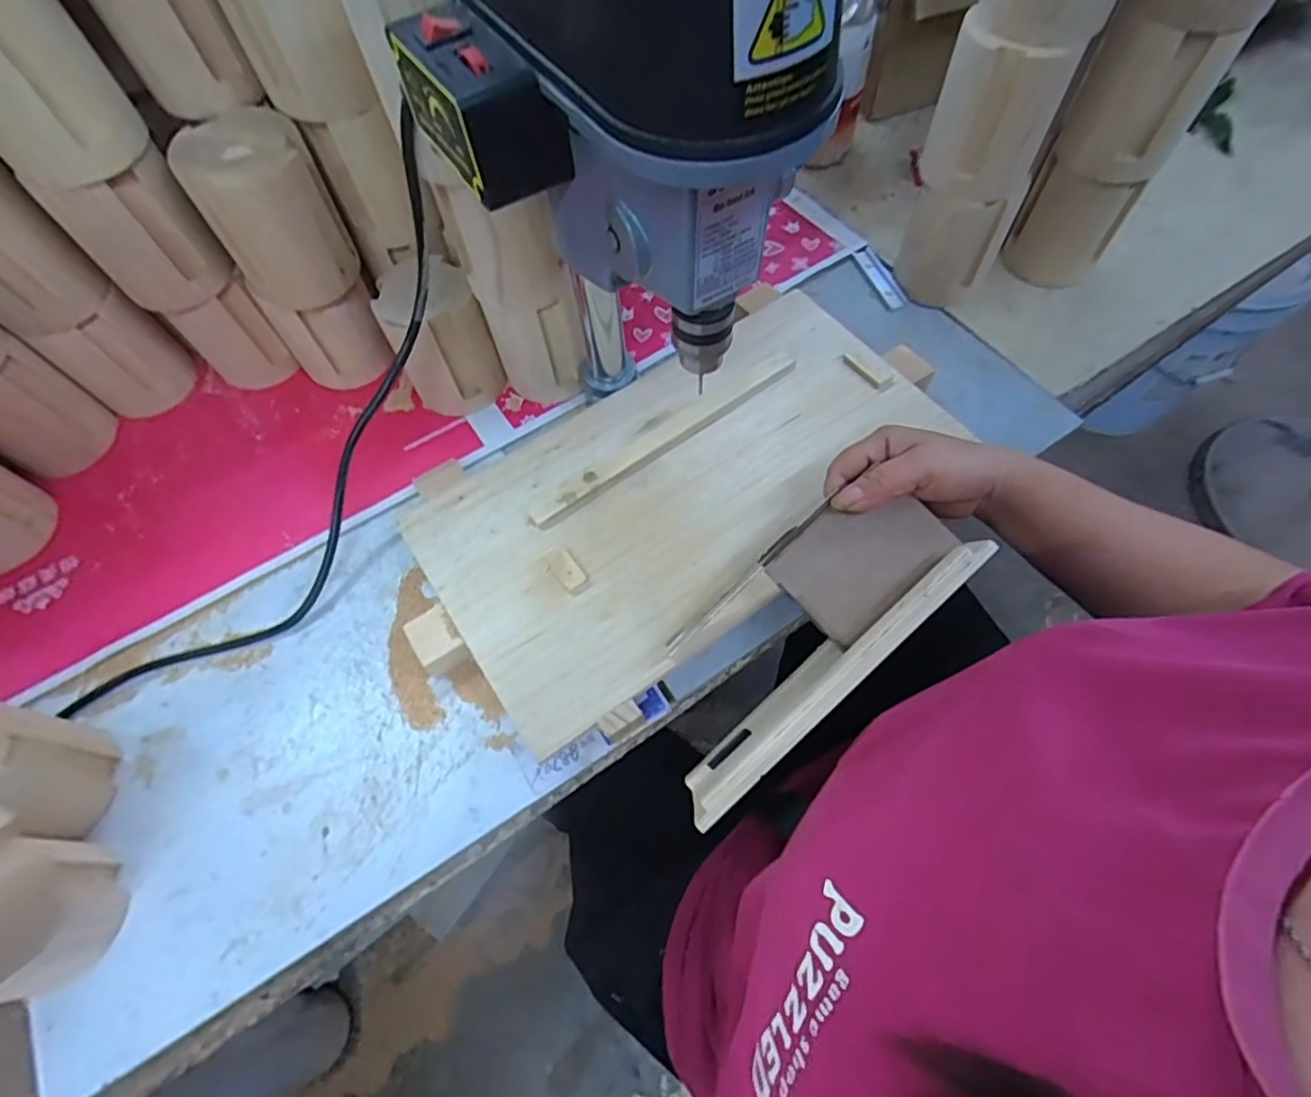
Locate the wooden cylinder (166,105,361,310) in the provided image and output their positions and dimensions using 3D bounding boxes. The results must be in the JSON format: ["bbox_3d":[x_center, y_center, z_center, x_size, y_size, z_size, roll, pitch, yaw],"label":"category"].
[{"bbox_3d":[-0.268,-0.234,0.443,0.077,0.110,0.071,-1,64,2],"label":"wooden cylinder"}]

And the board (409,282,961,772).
[{"bbox_3d":[0.019,-0.059,0.470,0.378,0.022,0.229,-34,68,-13],"label":"board"}]

